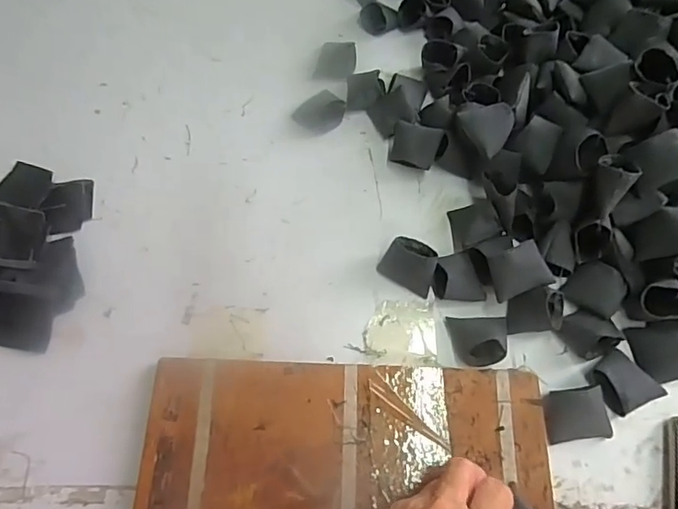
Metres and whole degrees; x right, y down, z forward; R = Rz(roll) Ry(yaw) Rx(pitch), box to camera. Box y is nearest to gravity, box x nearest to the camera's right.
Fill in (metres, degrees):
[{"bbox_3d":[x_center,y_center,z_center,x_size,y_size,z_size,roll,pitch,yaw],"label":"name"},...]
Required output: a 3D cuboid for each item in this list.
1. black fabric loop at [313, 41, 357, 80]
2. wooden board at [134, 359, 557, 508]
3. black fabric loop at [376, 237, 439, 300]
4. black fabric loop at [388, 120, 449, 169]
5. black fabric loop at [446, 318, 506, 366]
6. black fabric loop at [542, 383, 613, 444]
[{"bbox_3d":[-0.003,-0.185,0.498,0.035,0.014,0.039,9,65,3],"label":"black fabric loop"},{"bbox_3d":[0.005,0.161,0.339,0.270,0.007,0.175,2,65,-1],"label":"wooden board"},{"bbox_3d":[0.057,0.006,0.407,0.042,0.027,0.032,28,67,11],"label":"black fabric loop"},{"bbox_3d":[0.066,-0.093,0.448,0.041,0.022,0.035,21,98,14],"label":"black fabric loop"},{"bbox_3d":[0.104,0.062,0.383,0.041,0.026,0.036,1,65,-1],"label":"black fabric loop"},{"bbox_3d":[0.167,0.112,0.365,0.045,0.019,0.033,-5,65,-4],"label":"black fabric loop"}]

